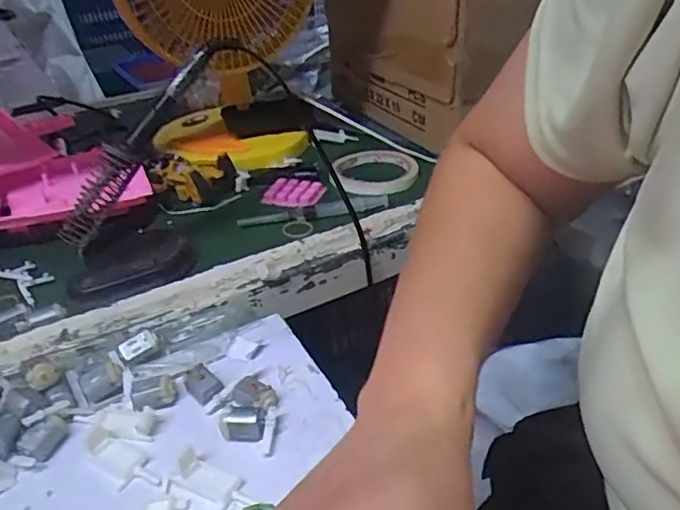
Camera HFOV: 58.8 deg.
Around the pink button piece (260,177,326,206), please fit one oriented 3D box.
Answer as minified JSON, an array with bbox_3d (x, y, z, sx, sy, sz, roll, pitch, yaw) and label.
[{"bbox_3d":[-0.050,-0.069,0.652,0.061,0.007,0.049,9,35,19],"label":"pink button piece"}]

